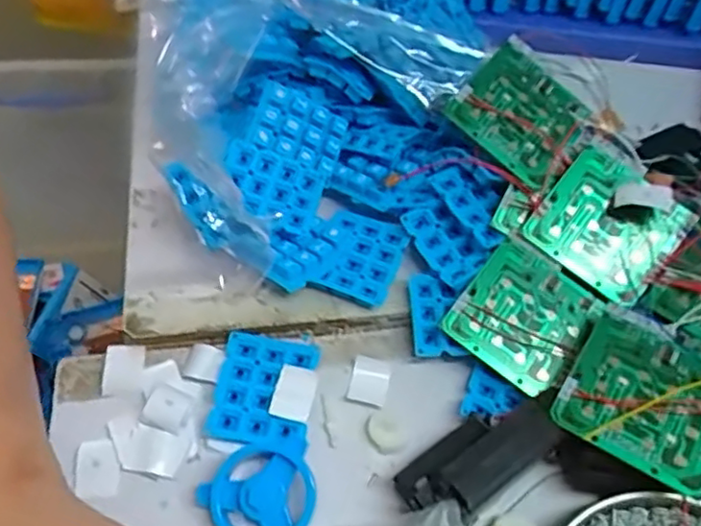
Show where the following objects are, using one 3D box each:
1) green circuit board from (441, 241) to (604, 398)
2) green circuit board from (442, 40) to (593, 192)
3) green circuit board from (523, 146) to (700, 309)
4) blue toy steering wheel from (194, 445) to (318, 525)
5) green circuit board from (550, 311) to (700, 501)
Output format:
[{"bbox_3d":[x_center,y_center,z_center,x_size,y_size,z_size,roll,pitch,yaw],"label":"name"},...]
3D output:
[{"bbox_3d":[0.094,0.029,0.354,0.065,0.005,0.067,36,76,12],"label":"green circuit board"},{"bbox_3d":[0.100,-0.088,0.383,0.069,0.011,0.064,40,73,7],"label":"green circuit board"},{"bbox_3d":[0.144,-0.021,0.364,0.071,0.004,0.067,38,84,11],"label":"green circuit board"},{"bbox_3d":[-0.043,0.109,0.305,0.050,0.021,0.043,31,57,18],"label":"blue toy steering wheel"},{"bbox_3d":[0.143,0.064,0.313,0.072,0.007,0.068,27,67,26],"label":"green circuit board"}]

